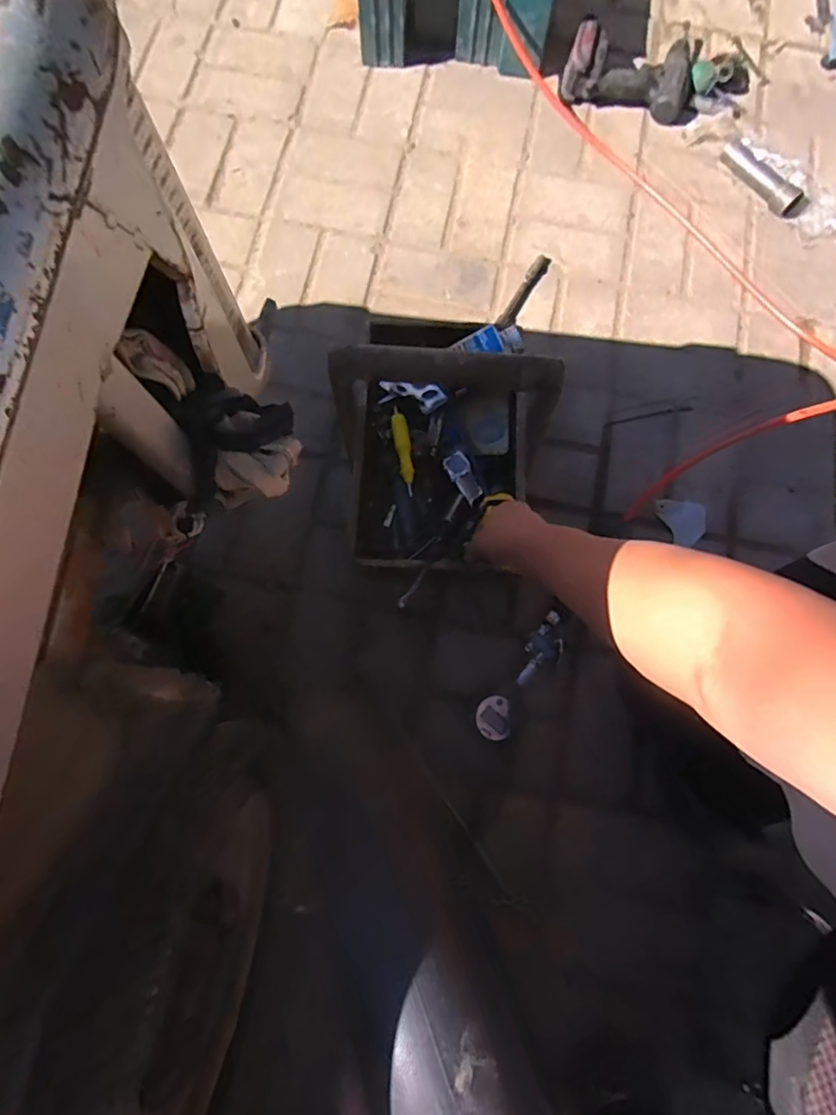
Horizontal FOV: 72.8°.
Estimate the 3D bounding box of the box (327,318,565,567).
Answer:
[{"bbox_3d":[0.025,-0.161,0.713,0.237,0.286,0.352,-5,78,-1],"label":"box"}]

